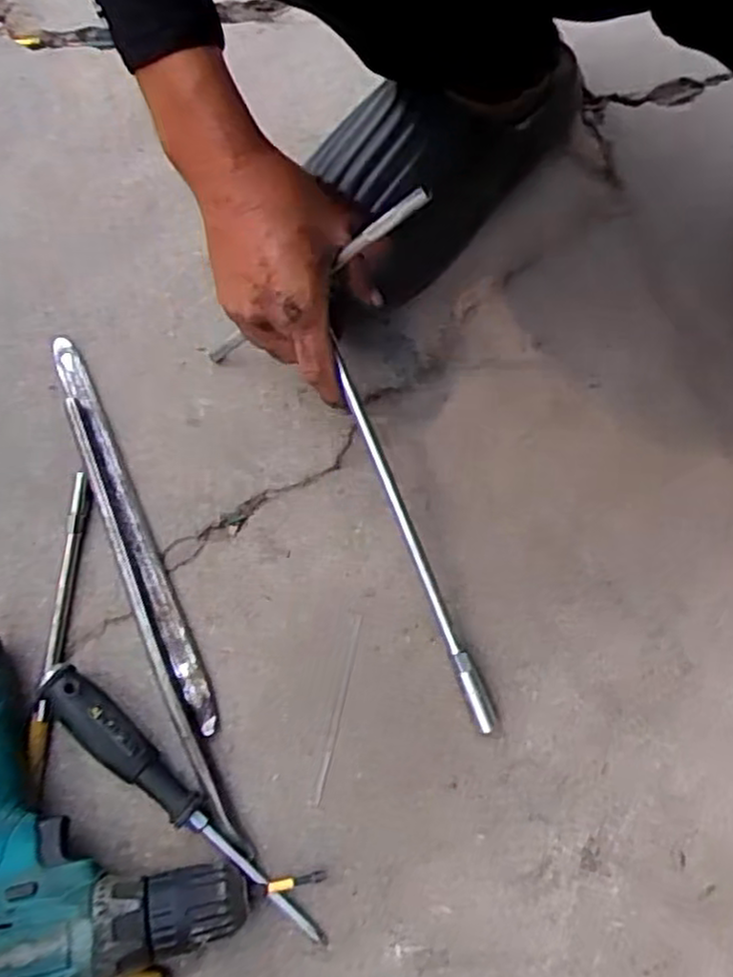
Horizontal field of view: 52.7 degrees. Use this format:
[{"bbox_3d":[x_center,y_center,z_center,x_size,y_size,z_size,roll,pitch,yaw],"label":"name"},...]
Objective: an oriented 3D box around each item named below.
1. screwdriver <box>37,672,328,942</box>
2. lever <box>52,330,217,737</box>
[{"bbox_3d":[-0.102,0.174,0.415,0.204,0.032,0.031,34,77,12],"label":"screwdriver"},{"bbox_3d":[-0.154,0.020,0.481,0.018,0.014,0.287,-25,73,-5],"label":"lever"}]

